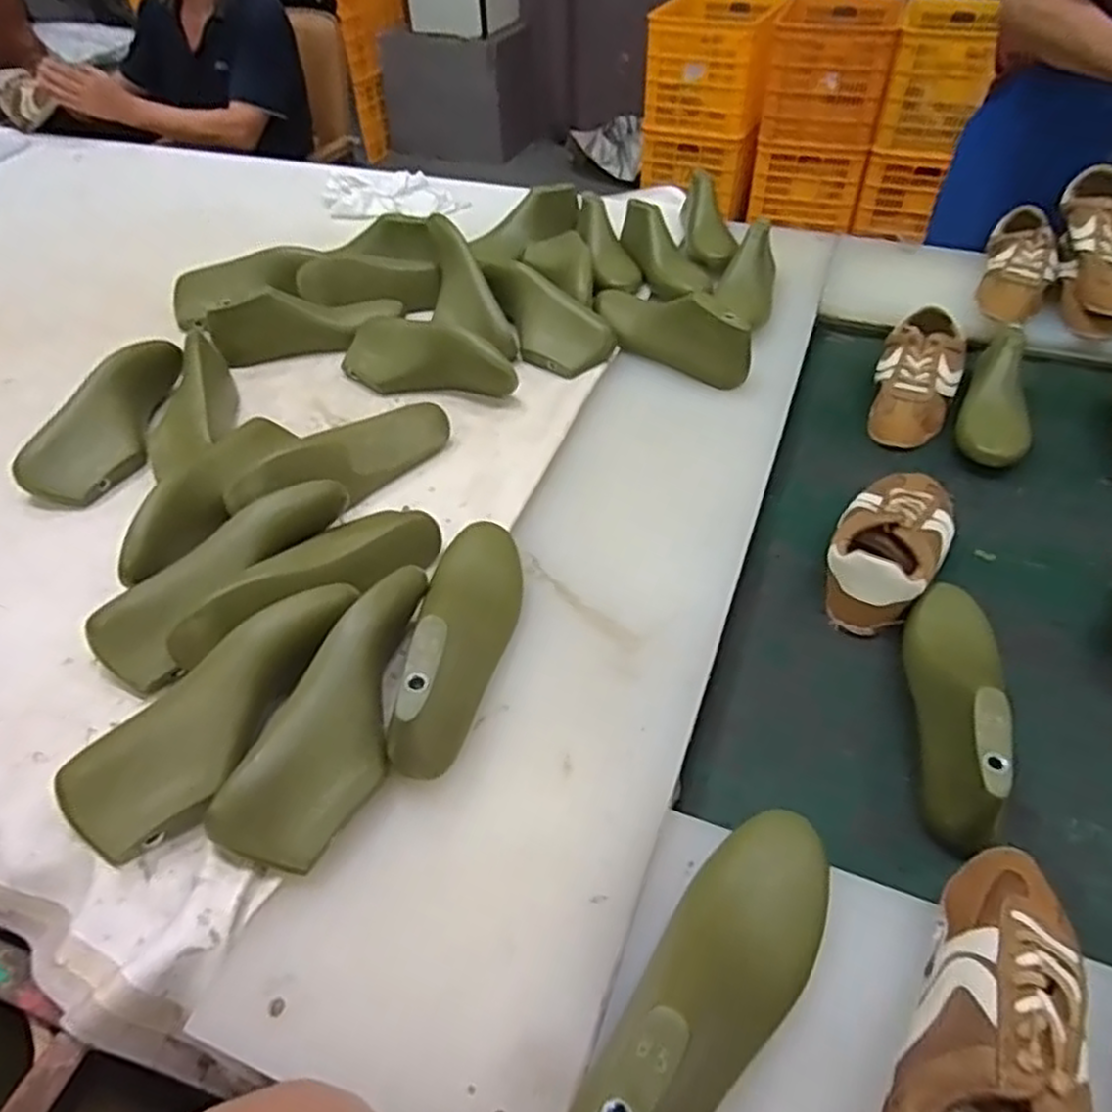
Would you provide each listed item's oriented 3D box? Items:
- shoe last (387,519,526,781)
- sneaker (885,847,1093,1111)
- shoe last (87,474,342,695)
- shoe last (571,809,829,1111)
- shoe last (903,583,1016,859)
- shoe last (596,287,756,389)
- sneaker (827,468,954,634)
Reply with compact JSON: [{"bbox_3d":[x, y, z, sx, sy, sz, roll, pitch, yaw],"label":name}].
[{"bbox_3d":[-0.076,0.054,0.617,0.074,0.091,0.244,3,47,6],"label":"shoe last"},{"bbox_3d":[0.241,0.268,0.408,0.084,0.085,0.231,21,49,21],"label":"sneaker"},{"bbox_3d":[-0.308,0.015,0.692,0.081,0.072,0.250,23,52,23],"label":"shoe last"},{"bbox_3d":[0.090,0.250,0.425,0.079,0.094,0.242,26,53,25],"label":"shoe last"},{"bbox_3d":[0.327,0.113,0.614,0.065,0.093,0.258,15,49,17],"label":"shoe last"},{"bbox_3d":[0.140,-0.298,0.959,0.064,0.084,0.242,-35,54,-27],"label":"shoe last"},{"bbox_3d":[0.344,-0.018,0.758,0.099,0.074,0.232,24,52,23],"label":"sneaker"}]

